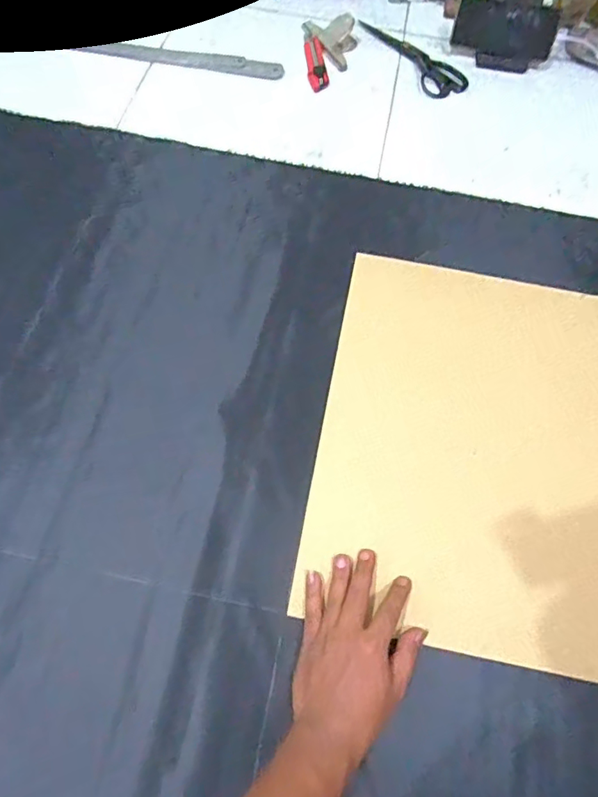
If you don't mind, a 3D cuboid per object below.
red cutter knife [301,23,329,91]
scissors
[{"bbox_3d":[0.024,-0.575,0.847,0.032,0.011,0.174,-5,65,-5],"label":"red cutter knife"},{"bbox_3d":[0.191,-0.585,0.857,0.070,0.017,0.222,-27,69,-14],"label":"scissors"}]

